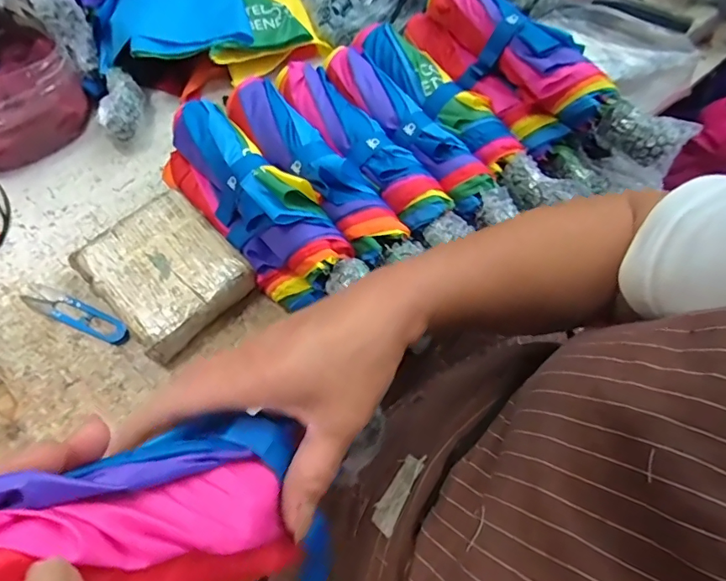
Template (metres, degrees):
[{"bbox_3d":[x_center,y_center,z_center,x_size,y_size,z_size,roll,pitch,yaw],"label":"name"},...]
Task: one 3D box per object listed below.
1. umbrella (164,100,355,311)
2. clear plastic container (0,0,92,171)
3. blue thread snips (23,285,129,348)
[{"bbox_3d":[-0.109,-0.088,0.457,0.082,0.084,0.233,-39,73,-17],"label":"umbrella"},{"bbox_3d":[-0.412,-0.235,0.528,0.153,0.085,0.174,-42,73,-18],"label":"clear plastic container"},{"bbox_3d":[-0.281,0.023,0.466,0.116,0.004,0.026,25,67,9],"label":"blue thread snips"}]

